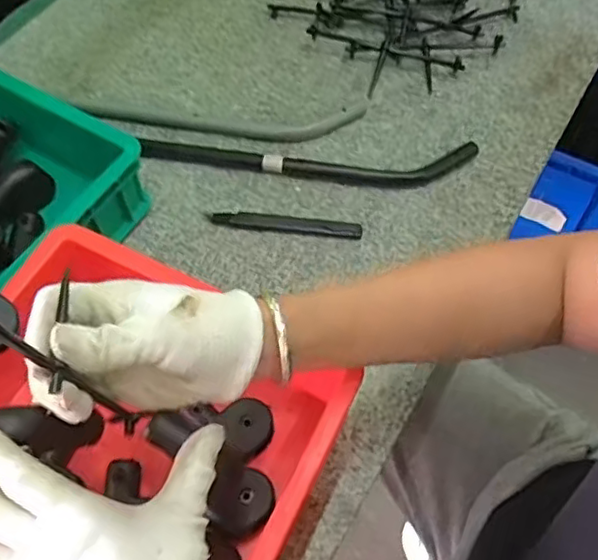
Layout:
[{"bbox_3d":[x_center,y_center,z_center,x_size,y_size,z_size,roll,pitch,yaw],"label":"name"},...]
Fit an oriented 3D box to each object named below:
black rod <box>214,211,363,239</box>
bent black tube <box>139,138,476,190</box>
[{"bbox_3d":[-0.012,-0.053,0.597,0.139,0.008,0.019,8,60,4],"label":"black rod"},{"bbox_3d":[0.007,-0.120,0.631,0.331,0.018,0.051,3,60,1],"label":"bent black tube"}]

